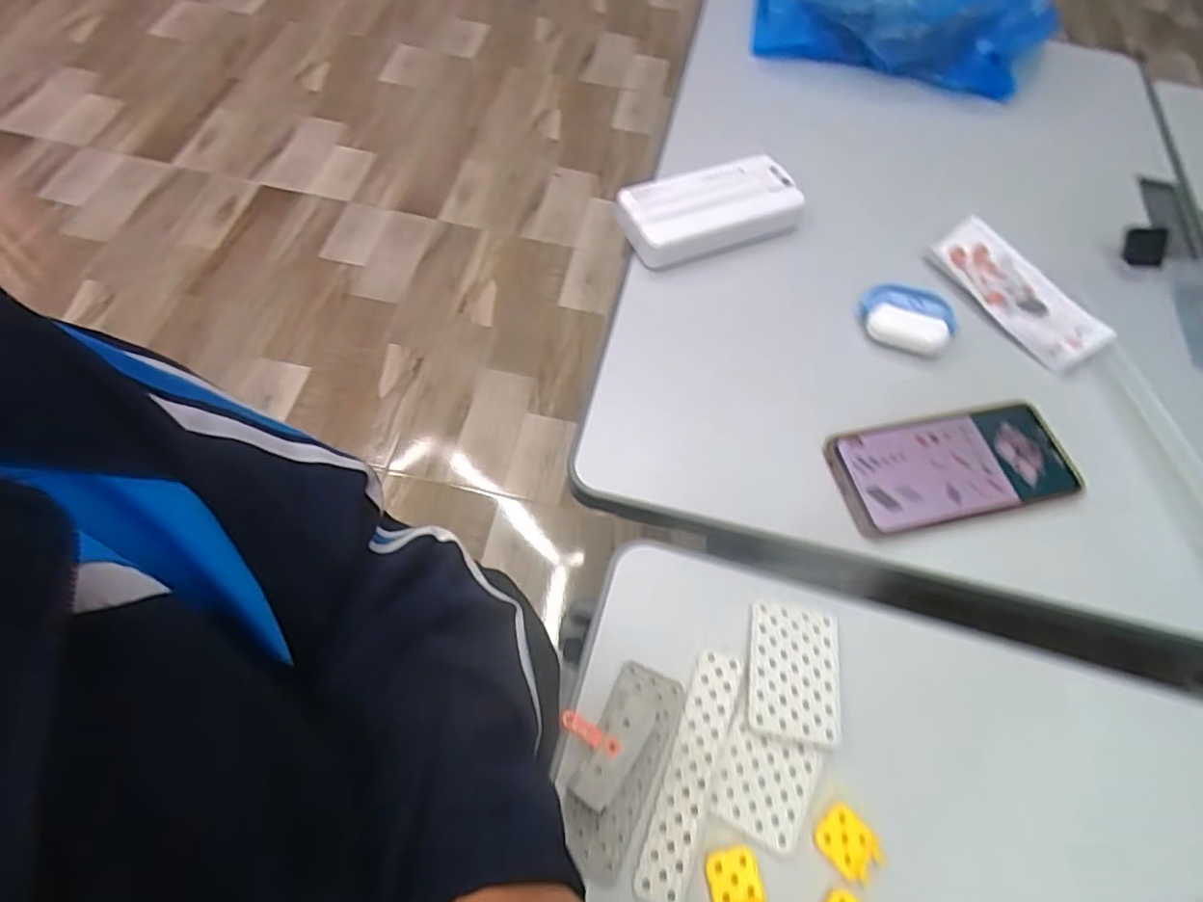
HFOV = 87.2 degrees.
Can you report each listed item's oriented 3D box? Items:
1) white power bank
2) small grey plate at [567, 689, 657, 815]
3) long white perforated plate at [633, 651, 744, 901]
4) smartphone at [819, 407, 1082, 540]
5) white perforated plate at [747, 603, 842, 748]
[{"bbox_3d":[0.086,-0.196,0.513,0.145,0.031,0.064,-20,65,-14],"label":"white power bank"},{"bbox_3d":[0.006,0.147,0.312,0.022,0.005,0.055,29,62,15],"label":"small grey plate"},{"bbox_3d":[0.048,0.166,0.329,0.024,0.005,0.123,21,62,7],"label":"long white perforated plate"},{"bbox_3d":[0.237,0.009,0.423,0.159,0.009,0.071,-9,62,-9],"label":"smartphone"},{"bbox_3d":[0.109,0.124,0.355,0.051,0.007,0.071,10,61,2],"label":"white perforated plate"}]

